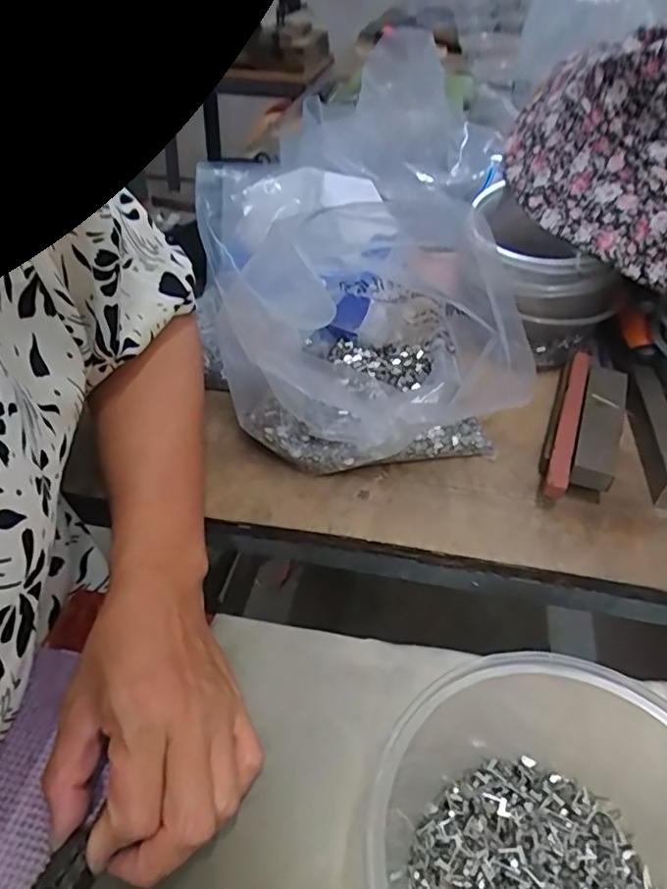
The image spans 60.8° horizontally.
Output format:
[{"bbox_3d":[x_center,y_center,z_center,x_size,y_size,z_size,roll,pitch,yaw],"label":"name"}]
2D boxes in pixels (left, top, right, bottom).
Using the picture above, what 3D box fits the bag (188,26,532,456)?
[{"bbox_3d":[0.024,-0.138,0.407,0.239,0.173,0.263,-6,46,-11],"label":"bag"}]

